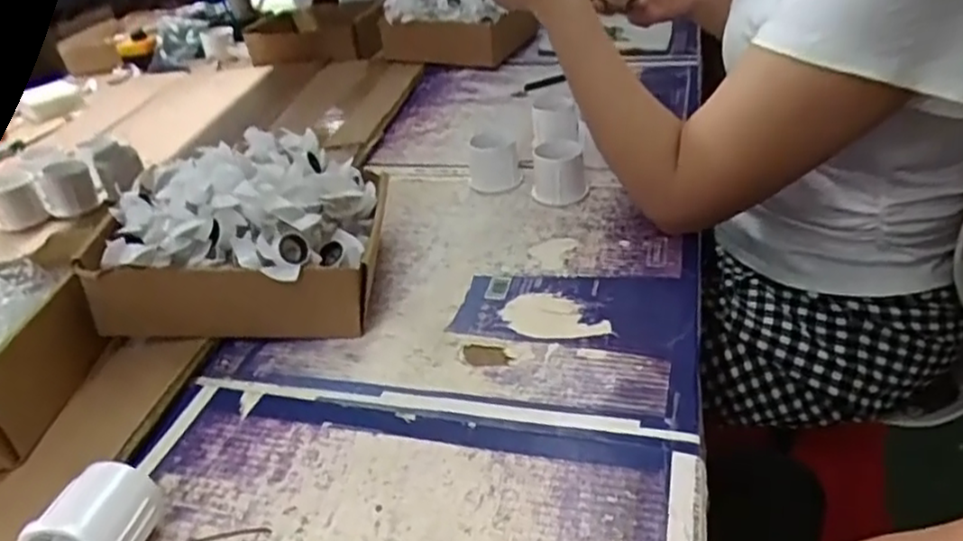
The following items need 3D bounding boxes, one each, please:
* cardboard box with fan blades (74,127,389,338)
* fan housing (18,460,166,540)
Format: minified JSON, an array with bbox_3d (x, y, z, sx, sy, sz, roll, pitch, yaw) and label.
[{"bbox_3d":[-0.190,-0.036,0.583,0.199,0.128,0.194,-5,34,4],"label":"cardboard box with fan blades"},{"bbox_3d":[-0.213,0.142,0.379,0.058,0.058,0.053,-1,35,10],"label":"fan housing"}]

